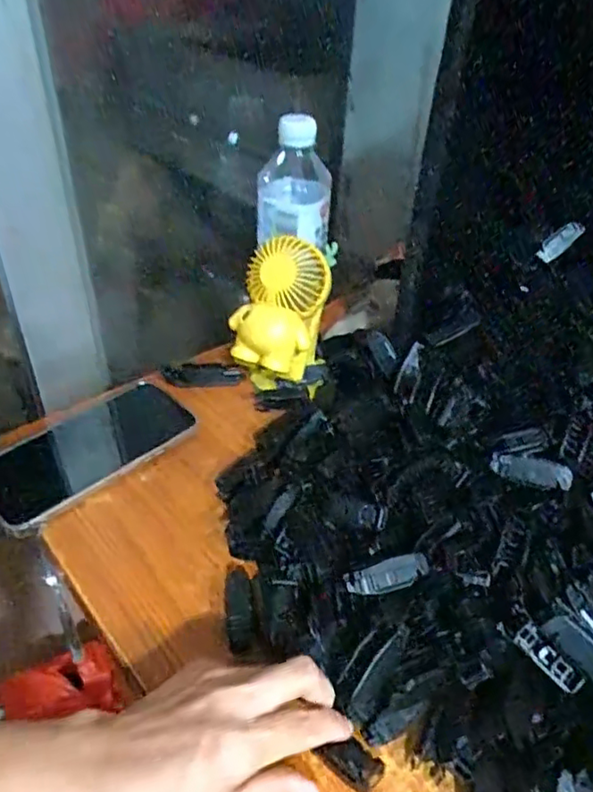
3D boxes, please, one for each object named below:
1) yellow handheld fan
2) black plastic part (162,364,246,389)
[{"bbox_3d":[-0.014,-0.053,0.503,0.076,0.142,0.071,4,40,3],"label":"yellow handheld fan"},{"bbox_3d":[-0.085,-0.018,0.559,0.074,0.017,0.016,0,42,-13],"label":"black plastic part"}]

